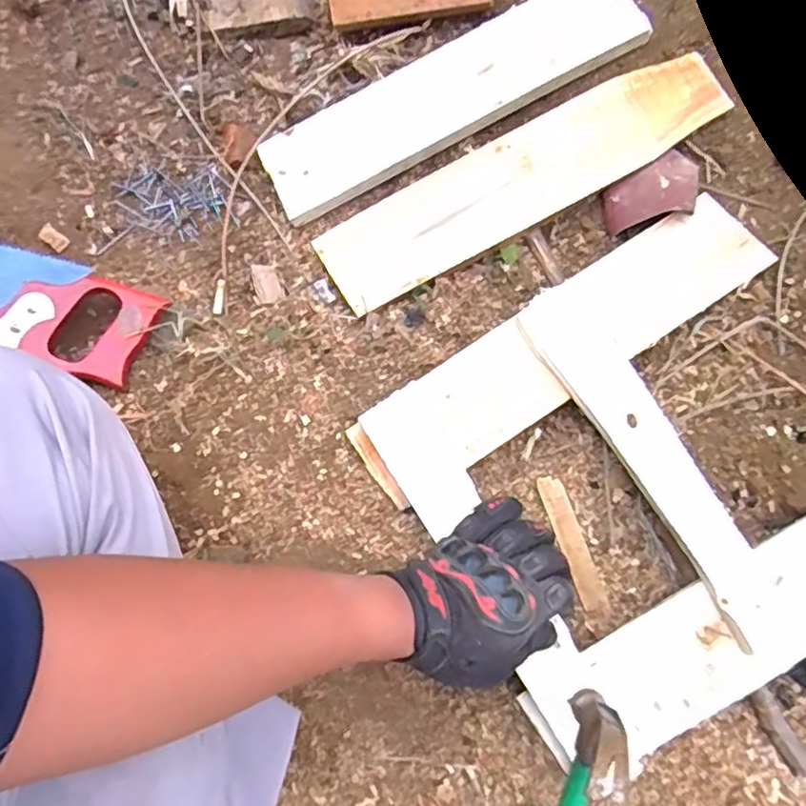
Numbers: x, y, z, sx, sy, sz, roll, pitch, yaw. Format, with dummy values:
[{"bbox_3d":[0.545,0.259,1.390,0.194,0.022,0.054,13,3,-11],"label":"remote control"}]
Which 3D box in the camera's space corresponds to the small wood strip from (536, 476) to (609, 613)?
[{"bbox_3d":[0.149,0.123,0.564,0.022,0.004,0.117,-21,82,1],"label":"small wood strip"}]

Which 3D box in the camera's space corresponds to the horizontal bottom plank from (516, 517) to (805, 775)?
[{"bbox_3d":[0.290,0.168,0.512,0.401,0.024,0.087,-29,71,-4],"label":"horizontal bottom plank"}]

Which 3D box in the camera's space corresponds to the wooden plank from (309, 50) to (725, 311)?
[{"bbox_3d":[0.111,-0.209,0.594,0.392,0.013,0.087,-28,82,1],"label":"wooden plank"}]

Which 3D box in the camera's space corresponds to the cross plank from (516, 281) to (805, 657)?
[{"bbox_3d":[0.212,0.045,0.532,0.061,0.016,0.329,-31,78,-9],"label":"cross plank"}]

